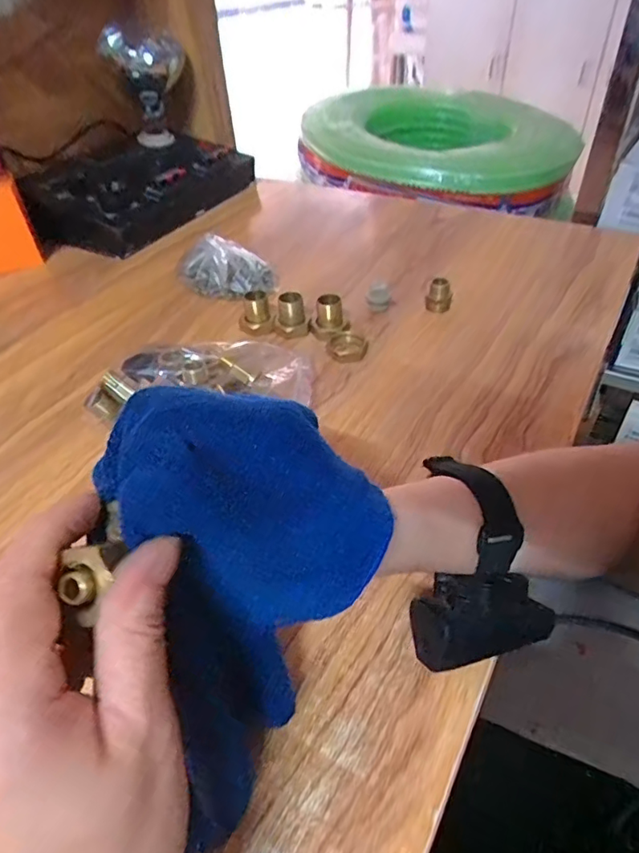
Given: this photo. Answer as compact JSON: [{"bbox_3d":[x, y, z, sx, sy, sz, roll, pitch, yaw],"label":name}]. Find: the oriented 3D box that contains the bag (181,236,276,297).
[{"bbox_3d":[-0.105,-0.175,0.594,0.101,0.052,0.058,18,47,22],"label":"bag"}]

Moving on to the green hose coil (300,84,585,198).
[{"bbox_3d":[0.239,-0.574,1.068,0.482,0.128,0.535,8,44,13],"label":"green hose coil"}]

